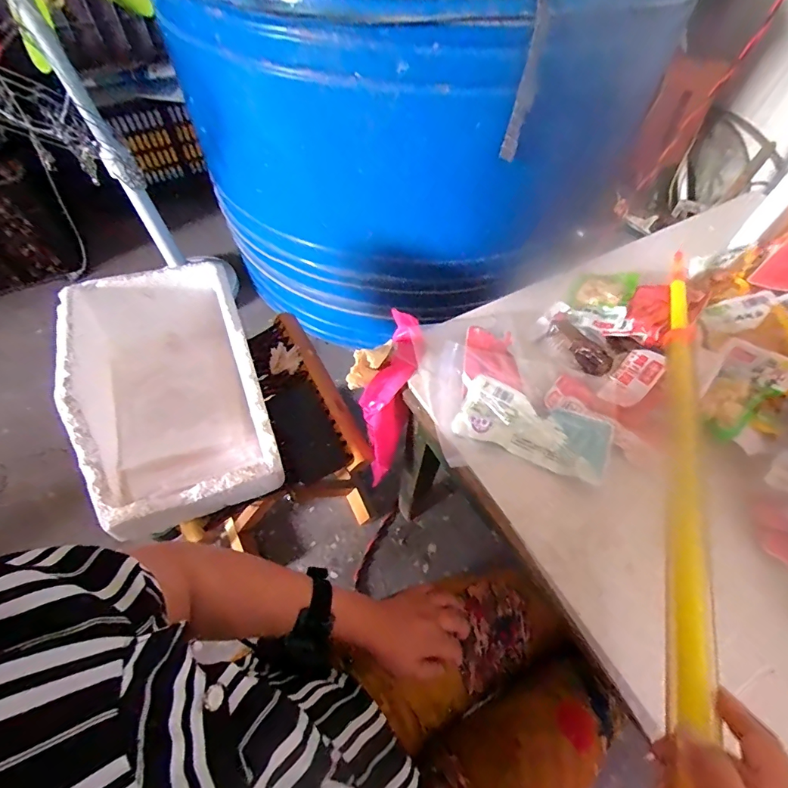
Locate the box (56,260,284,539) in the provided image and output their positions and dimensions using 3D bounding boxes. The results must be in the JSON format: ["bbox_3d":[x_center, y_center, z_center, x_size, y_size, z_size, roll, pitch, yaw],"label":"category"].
[{"bbox_3d":[-0.309,-0.013,0.595,0.211,0.168,0.342,-18,59,-13],"label":"box"}]

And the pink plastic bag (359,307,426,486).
[{"bbox_3d":[-0.001,0.018,0.611,0.059,0.224,0.150,14,58,7],"label":"pink plastic bag"}]

